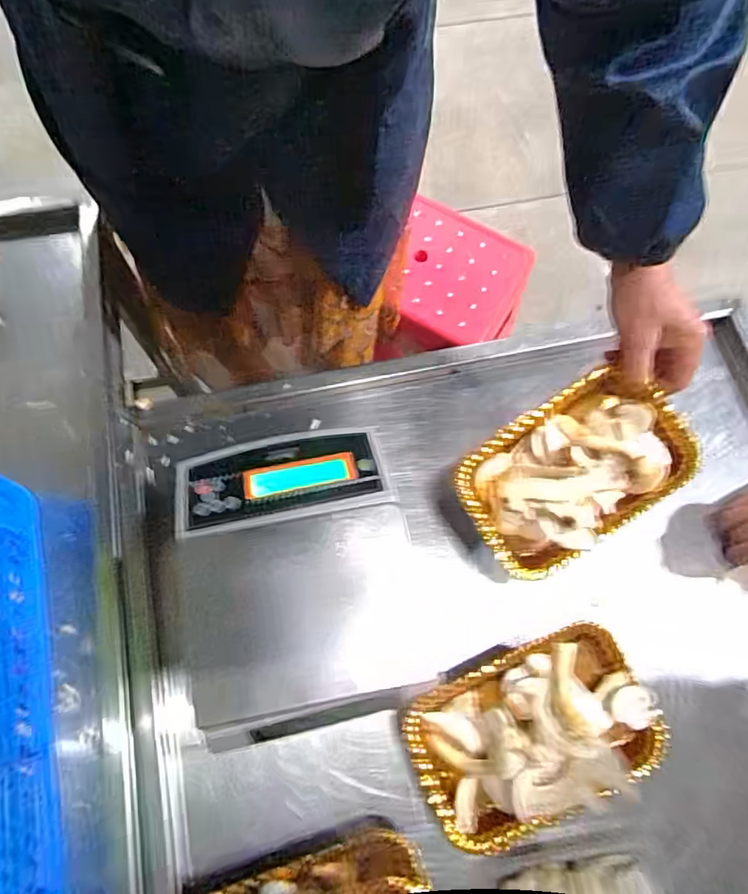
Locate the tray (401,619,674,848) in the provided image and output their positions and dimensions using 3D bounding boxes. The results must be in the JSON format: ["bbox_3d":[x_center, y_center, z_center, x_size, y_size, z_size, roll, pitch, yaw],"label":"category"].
[{"bbox_3d":[0.125,0.227,0.434,0.185,0.038,0.121,-22,73,-9],"label":"tray"}]

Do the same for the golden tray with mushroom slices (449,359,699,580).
[{"bbox_3d":[0.169,0.019,0.465,0.190,0.045,0.125,-35,80,-1],"label":"golden tray with mushroom slices"}]

